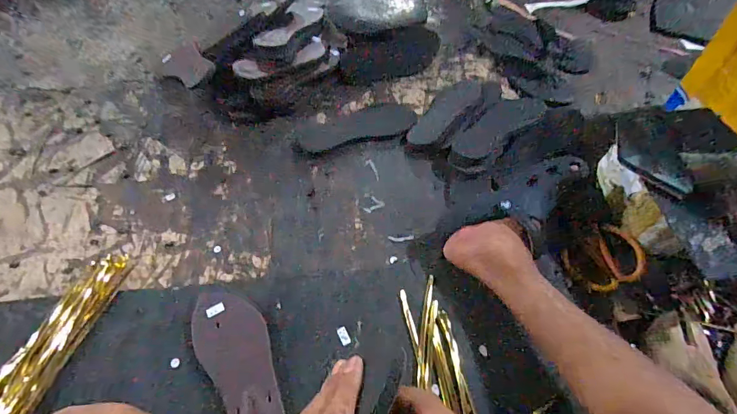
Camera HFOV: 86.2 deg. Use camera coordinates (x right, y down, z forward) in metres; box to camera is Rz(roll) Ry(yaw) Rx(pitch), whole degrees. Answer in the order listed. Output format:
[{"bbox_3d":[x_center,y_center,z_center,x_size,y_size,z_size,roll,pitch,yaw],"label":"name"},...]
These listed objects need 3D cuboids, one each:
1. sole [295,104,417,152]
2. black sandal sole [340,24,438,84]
[{"bbox_3d":[-0.025,-0.168,0.807,0.243,0.013,0.090,-13,59,-10],"label":"sole"},{"bbox_3d":[0.047,-0.338,0.893,0.233,0.028,0.105,-13,84,-8],"label":"black sandal sole"}]

